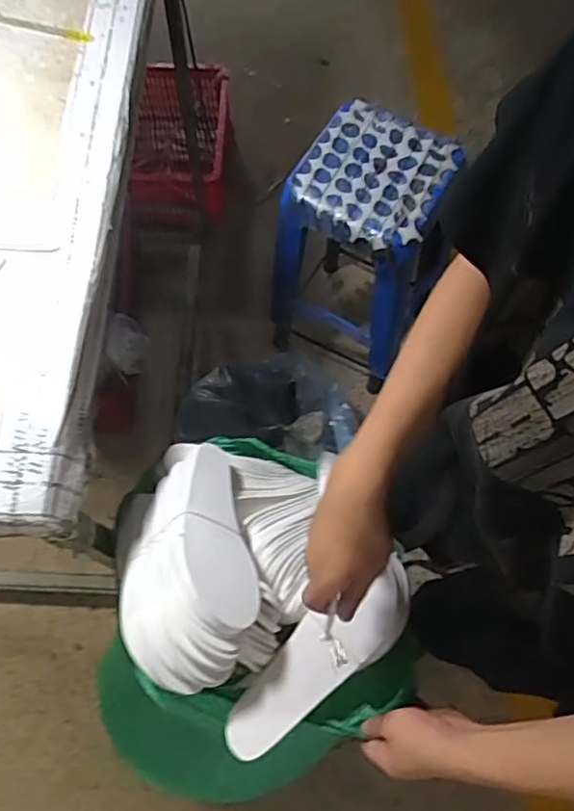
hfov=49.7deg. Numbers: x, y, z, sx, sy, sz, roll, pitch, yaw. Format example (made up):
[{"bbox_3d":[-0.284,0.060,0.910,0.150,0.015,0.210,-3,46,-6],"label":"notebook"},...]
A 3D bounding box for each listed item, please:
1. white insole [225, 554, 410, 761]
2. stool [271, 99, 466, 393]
[{"bbox_3d":[0.037,0.260,0.651,0.248,0.028,0.072,-36,72,-15],"label":"white insole"},{"bbox_3d":[0.161,-0.301,1.380,0.305,0.611,0.294,32,72,13],"label":"stool"}]

